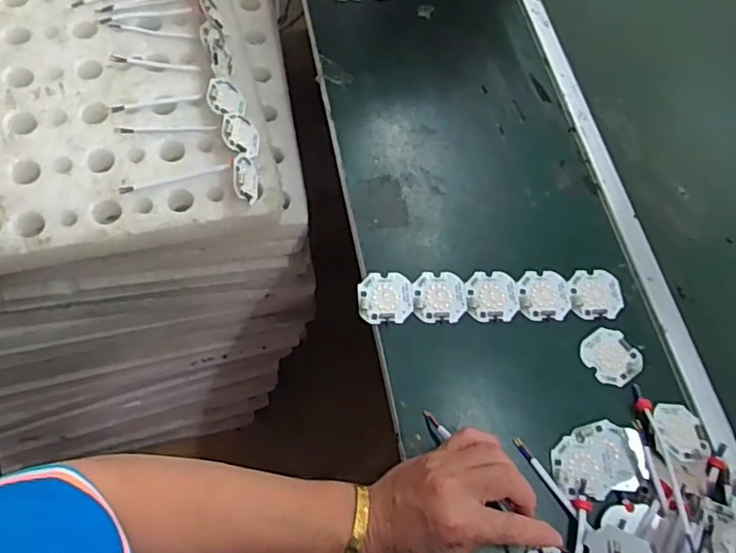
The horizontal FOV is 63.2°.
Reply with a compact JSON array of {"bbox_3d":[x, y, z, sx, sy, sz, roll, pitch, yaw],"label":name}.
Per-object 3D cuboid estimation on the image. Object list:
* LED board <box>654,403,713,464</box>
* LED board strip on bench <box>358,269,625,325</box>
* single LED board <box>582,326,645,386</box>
[{"bbox_3d":[0.258,0.127,0.491,0.049,0.006,0.050,2,56,-24],"label":"LED board"},{"bbox_3d":[0.111,0.018,0.534,0.235,0.005,0.047,-1,64,-5],"label":"LED board strip on bench"},{"bbox_3d":[0.210,0.070,0.518,0.044,0.005,0.049,-29,71,-19],"label":"single LED board"}]

